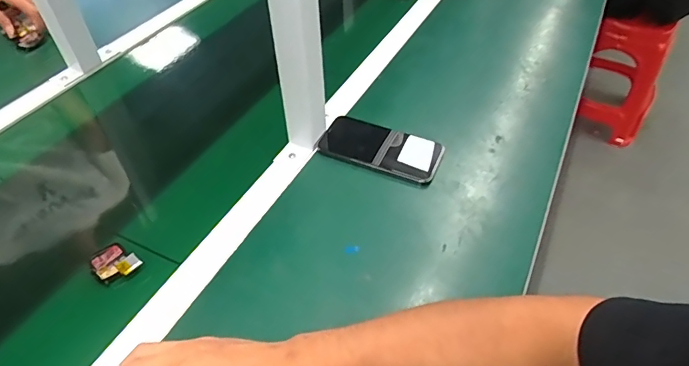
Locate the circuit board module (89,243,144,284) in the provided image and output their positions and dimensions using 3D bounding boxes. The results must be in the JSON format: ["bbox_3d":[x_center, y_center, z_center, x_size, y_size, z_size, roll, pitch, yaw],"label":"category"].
[{"bbox_3d":[-0.250,0.088,0.497,0.054,0.012,0.040,29,54,25],"label":"circuit board module"}]

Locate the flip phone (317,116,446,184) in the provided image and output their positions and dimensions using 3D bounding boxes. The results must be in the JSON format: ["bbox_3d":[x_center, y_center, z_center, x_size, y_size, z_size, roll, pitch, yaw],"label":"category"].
[{"bbox_3d":[0.049,-0.049,0.617,0.163,0.014,0.079,16,49,15],"label":"flip phone"}]

